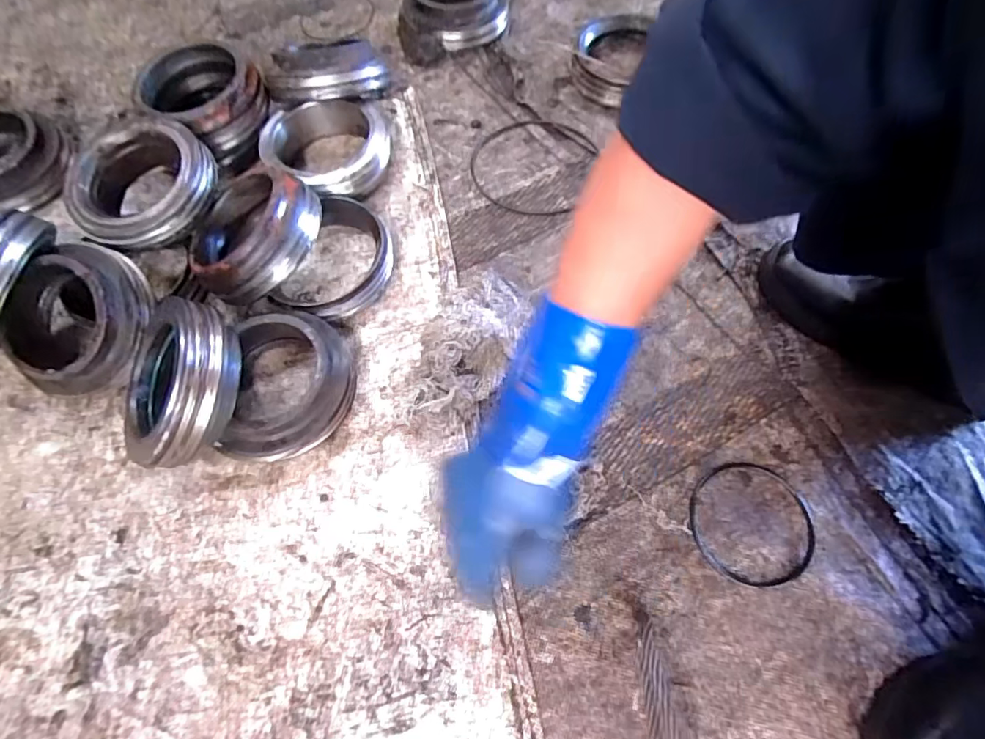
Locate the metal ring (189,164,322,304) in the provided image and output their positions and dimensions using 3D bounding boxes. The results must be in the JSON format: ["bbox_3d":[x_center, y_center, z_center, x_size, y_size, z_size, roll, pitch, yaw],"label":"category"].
[{"bbox_3d":[-0.266,-0.155,0.568,0.144,0.041,0.144,-45,55,10],"label":"metal ring"}]

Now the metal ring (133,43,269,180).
[{"bbox_3d":[-0.367,-0.336,0.679,0.134,0.089,0.147,-1,64,2],"label":"metal ring"}]

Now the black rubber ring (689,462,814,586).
[{"bbox_3d":[0.241,0.142,0.489,0.112,0.004,0.110,-1,64,2],"label":"black rubber ring"}]

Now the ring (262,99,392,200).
[{"bbox_3d":[-0.207,-0.268,0.655,0.146,0.061,0.146,-1,64,2],"label":"ring"}]

